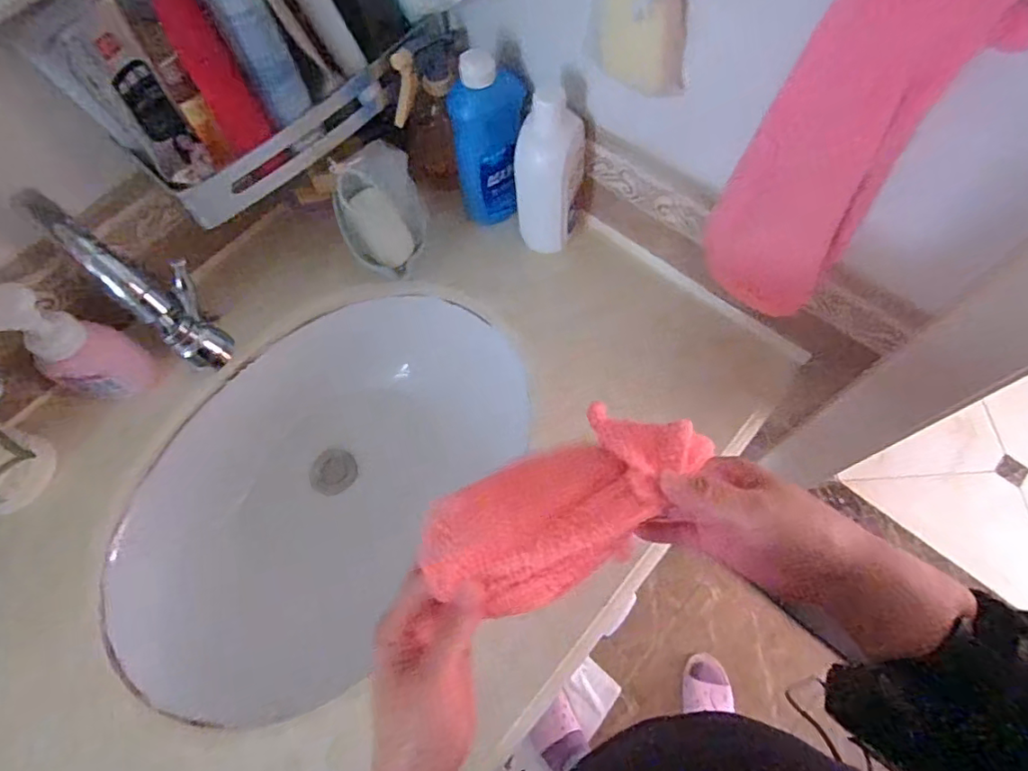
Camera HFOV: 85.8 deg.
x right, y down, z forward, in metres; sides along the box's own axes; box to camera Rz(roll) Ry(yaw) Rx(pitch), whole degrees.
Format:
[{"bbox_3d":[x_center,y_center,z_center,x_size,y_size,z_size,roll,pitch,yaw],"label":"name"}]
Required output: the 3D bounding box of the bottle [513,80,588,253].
[{"bbox_3d":[0.036,-0.211,0.556,0.062,0.169,0.074,16,69,10],"label":"bottle"}]

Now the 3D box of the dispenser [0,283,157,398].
[{"bbox_3d":[-0.425,-0.036,0.532,0.070,0.132,0.058,1,67,4],"label":"dispenser"}]

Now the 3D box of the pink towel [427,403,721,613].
[{"bbox_3d":[0.032,0.069,0.337,0.173,0.045,0.086,-34,69,-11],"label":"pink towel"}]

